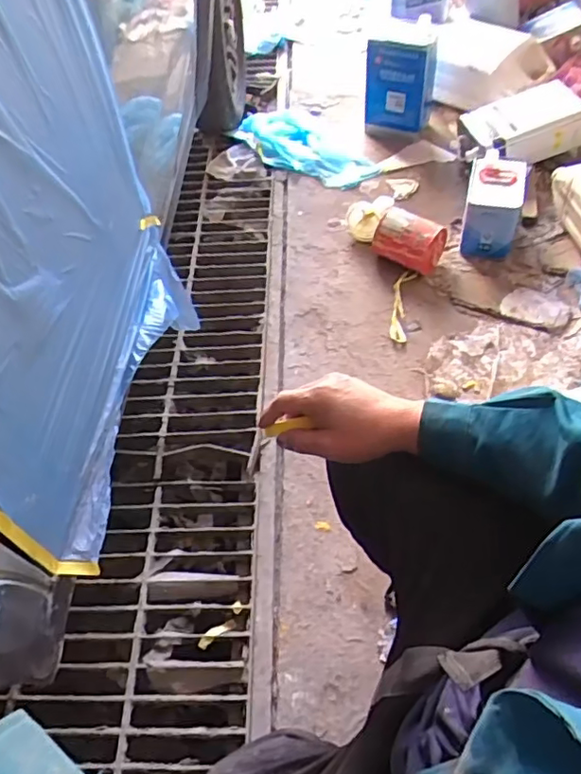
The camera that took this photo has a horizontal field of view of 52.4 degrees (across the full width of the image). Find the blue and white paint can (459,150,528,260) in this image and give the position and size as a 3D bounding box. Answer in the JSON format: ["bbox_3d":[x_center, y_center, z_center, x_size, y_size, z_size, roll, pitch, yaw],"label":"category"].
[{"bbox_3d":[0.452,-0.401,1.329,0.118,0.153,0.177,11,55,13],"label":"blue and white paint can"}]

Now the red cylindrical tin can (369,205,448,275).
[{"bbox_3d":[0.260,-0.324,1.300,0.144,0.087,0.108,30,62,24],"label":"red cylindrical tin can"}]

